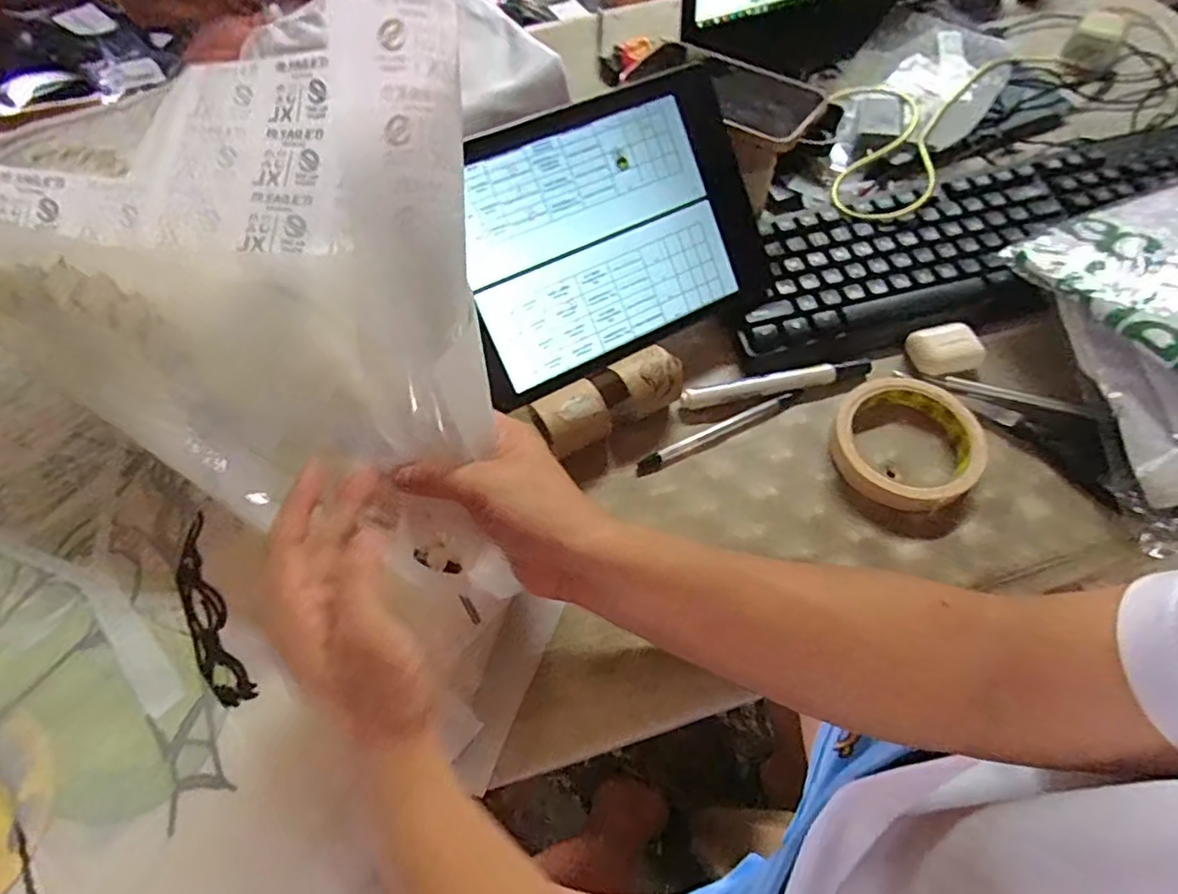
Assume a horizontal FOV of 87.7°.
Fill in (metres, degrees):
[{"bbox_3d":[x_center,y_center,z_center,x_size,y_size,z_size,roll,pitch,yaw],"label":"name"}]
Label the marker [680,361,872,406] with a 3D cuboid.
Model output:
[{"bbox_3d":[0.138,-0.048,0.448,0.141,0.012,0.016,-11,61,-3],"label":"marker"}]

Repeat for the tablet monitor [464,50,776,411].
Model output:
[{"bbox_3d":[0.015,-0.151,0.420,0.224,0.009,0.173,-25,104,-17],"label":"tablet monitor"}]

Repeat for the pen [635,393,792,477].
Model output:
[{"bbox_3d":[0.090,-0.011,0.437,0.128,0.008,0.012,-27,63,-12],"label":"pen"}]

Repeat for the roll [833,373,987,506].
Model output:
[{"bbox_3d":[0.214,-0.007,0.414,0.091,0.021,0.092,-1,61,2],"label":"roll"}]

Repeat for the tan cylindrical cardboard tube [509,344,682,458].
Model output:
[{"bbox_3d":[0.012,-0.030,0.425,0.107,0.044,0.046,-31,64,-14],"label":"tan cylindrical cardboard tube"}]

